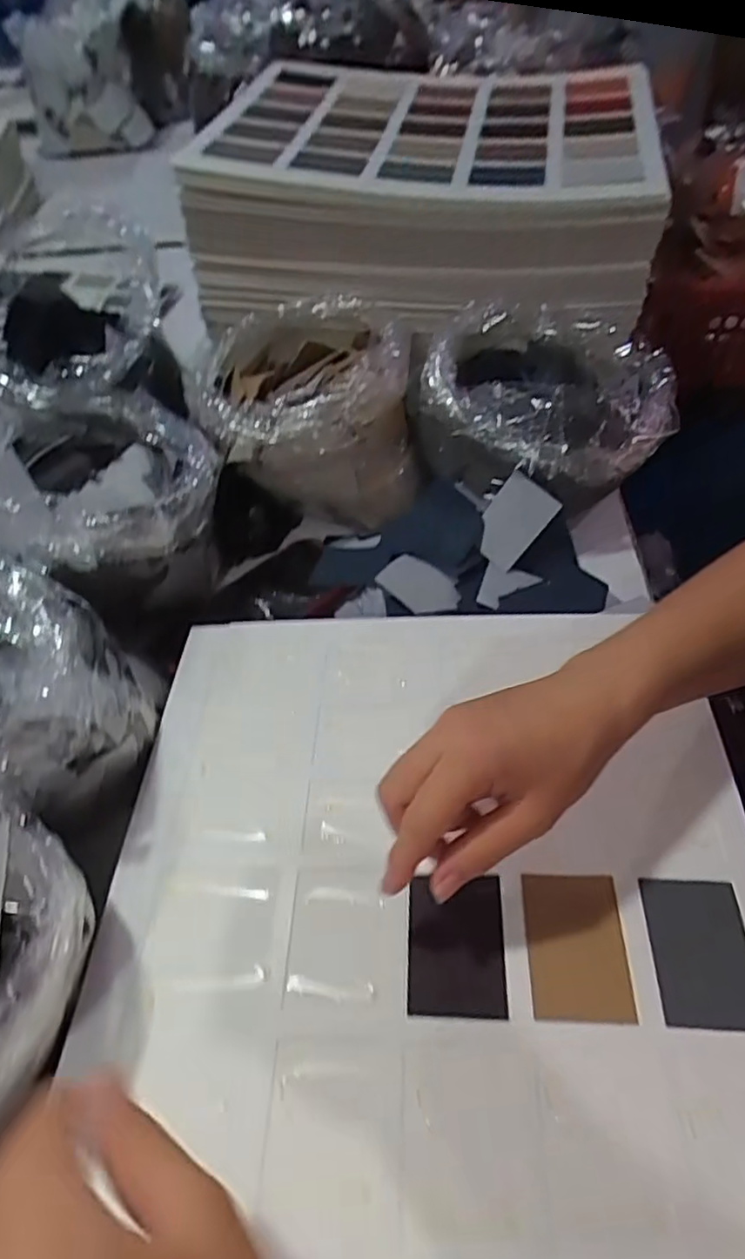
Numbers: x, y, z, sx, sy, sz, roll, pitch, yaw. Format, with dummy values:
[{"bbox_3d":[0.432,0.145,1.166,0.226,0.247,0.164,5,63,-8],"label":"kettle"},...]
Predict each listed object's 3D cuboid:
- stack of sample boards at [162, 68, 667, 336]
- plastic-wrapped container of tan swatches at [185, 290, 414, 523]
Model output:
[{"bbox_3d":[0.063,-0.477,0.720,0.447,0.141,0.396,10,52,12],"label":"stack of sample boards"},{"bbox_3d":[-0.058,-0.212,0.627,0.195,0.121,0.220,-3,52,4],"label":"plastic-wrapped container of tan swatches"}]

